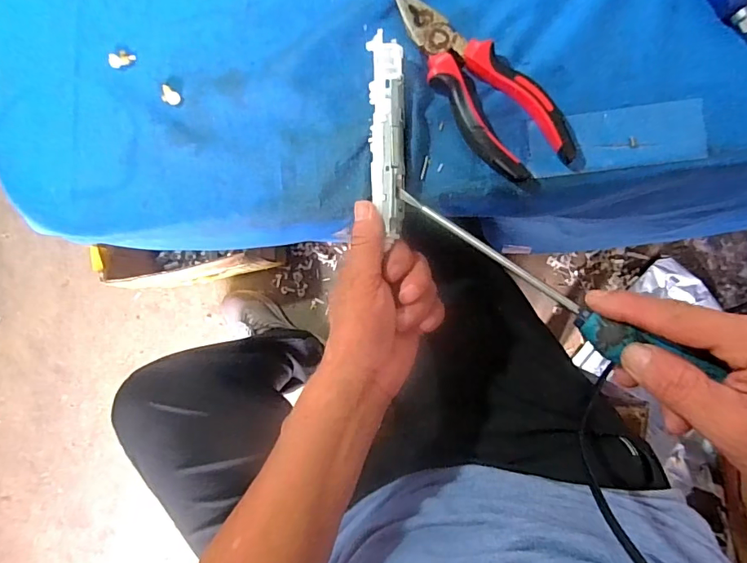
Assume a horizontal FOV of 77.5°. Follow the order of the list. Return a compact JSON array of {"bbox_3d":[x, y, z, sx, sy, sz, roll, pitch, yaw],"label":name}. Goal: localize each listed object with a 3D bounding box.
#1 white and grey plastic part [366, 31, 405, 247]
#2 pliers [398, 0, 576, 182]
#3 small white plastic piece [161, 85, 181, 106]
[{"bbox_3d":[0.010,-0.102,0.325,0.024,0.012,0.134,-2,91,9],"label":"white and grey plastic part"},{"bbox_3d":[0.072,-0.139,0.326,0.055,0.018,0.157,-37,82,6],"label":"pliers"},{"bbox_3d":[-0.163,-0.148,0.371,0.020,0.005,0.012,33,93,9],"label":"small white plastic piece"}]

